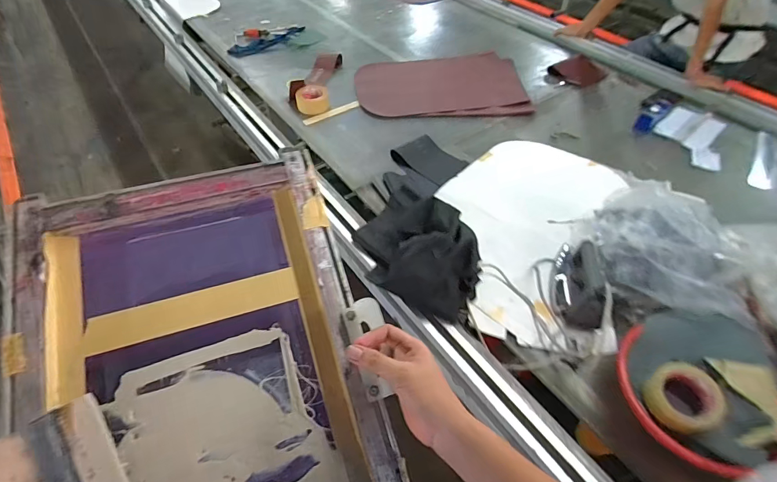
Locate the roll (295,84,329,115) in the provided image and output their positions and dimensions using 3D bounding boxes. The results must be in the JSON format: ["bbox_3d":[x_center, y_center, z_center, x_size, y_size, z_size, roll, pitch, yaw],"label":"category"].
[{"bbox_3d":[-0.258,-0.484,1.361,0.106,0.050,0.111,1,51,-1],"label":"roll"}]

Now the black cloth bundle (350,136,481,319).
[{"bbox_3d":[0.075,-0.090,1.019,0.285,0.153,0.605,3,51,1],"label":"black cloth bundle"}]

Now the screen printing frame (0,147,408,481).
[{"bbox_3d":[-0.219,0.160,0.489,0.396,0.043,0.534,-12,69,-12],"label":"screen printing frame"}]

